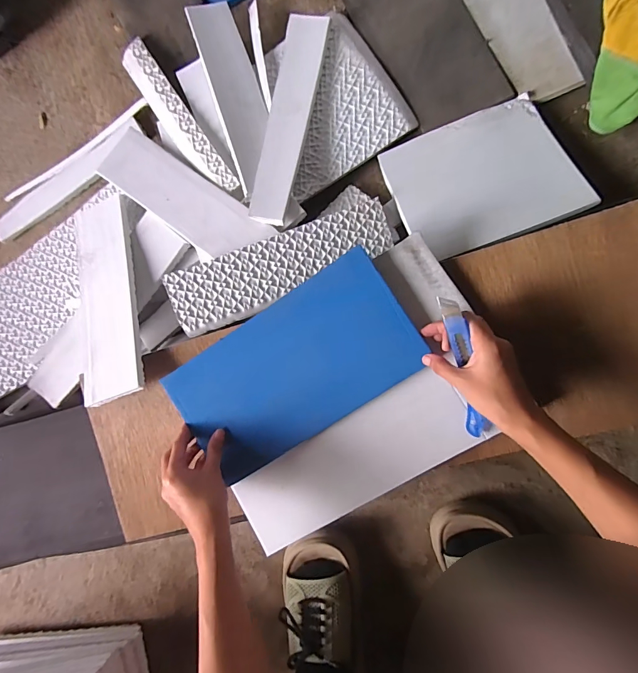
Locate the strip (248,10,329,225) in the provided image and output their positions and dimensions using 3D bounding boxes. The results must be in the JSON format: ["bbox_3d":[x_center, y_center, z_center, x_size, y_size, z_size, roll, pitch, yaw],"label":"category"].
[{"bbox_3d":[-0.040,-0.281,0.503,0.053,0.012,0.278,11,86,7],"label":"strip"}]

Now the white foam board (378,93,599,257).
[{"bbox_3d":[0.194,-0.193,0.475,0.198,0.009,0.178,-20,70,9],"label":"white foam board"}]

